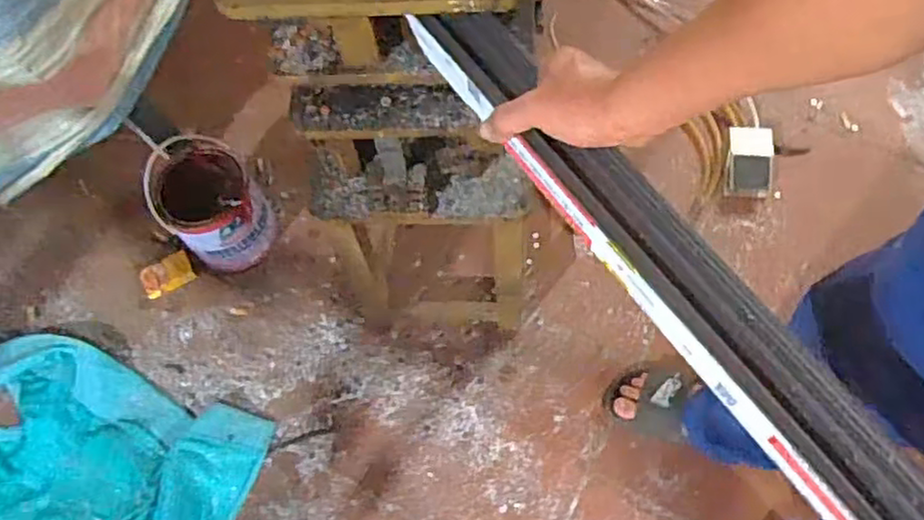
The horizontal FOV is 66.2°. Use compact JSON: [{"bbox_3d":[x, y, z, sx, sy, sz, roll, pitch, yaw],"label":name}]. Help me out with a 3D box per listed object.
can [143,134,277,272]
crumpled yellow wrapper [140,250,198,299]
[{"bbox_3d":[-0.446,-0.103,1.277,0.165,0.197,0.185,-27,68,-8],"label":"can"},{"bbox_3d":[-0.558,0.028,1.339,0.096,0.013,0.065,-30,68,-9],"label":"crumpled yellow wrapper"}]

